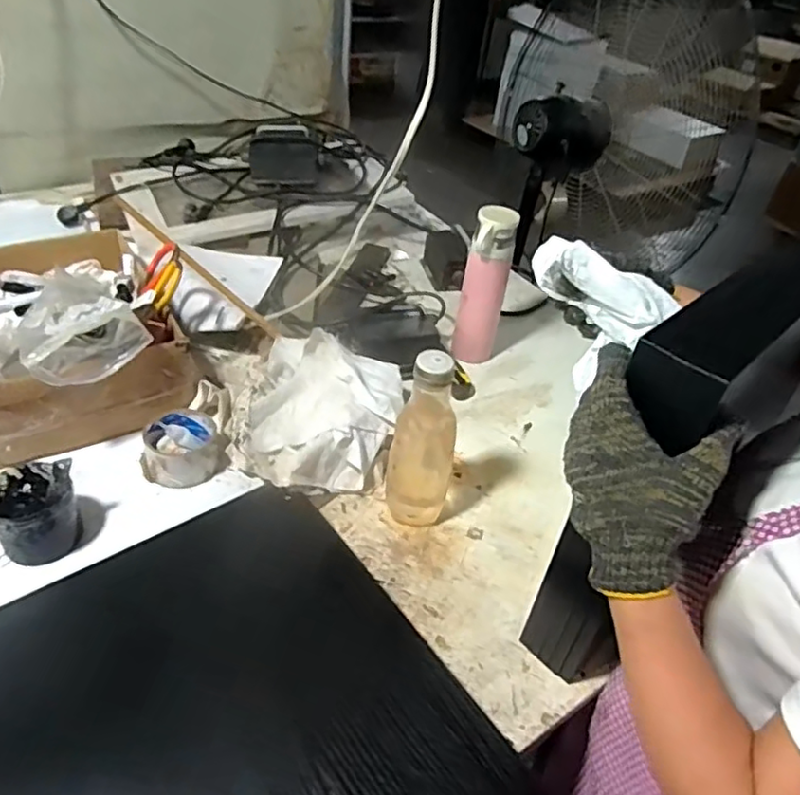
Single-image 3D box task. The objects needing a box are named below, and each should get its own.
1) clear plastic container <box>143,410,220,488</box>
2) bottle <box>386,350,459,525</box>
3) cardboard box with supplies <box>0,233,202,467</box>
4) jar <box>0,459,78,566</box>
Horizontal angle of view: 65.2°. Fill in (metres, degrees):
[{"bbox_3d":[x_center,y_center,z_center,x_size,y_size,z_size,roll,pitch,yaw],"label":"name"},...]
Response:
[{"bbox_3d":[-0.270,0.060,0.773,0.093,0.056,0.091,-11,43,-21],"label":"clear plastic container"},{"bbox_3d":[0.025,0.058,0.681,0.068,0.224,0.060,10,40,4],"label":"bottle"},{"bbox_3d":[-0.449,-0.106,0.843,0.257,0.161,0.370,-20,47,-28],"label":"cardboard box with supplies"},{"bbox_3d":[-0.383,0.117,0.659,0.081,0.086,0.093,-23,49,-31],"label":"jar"}]

